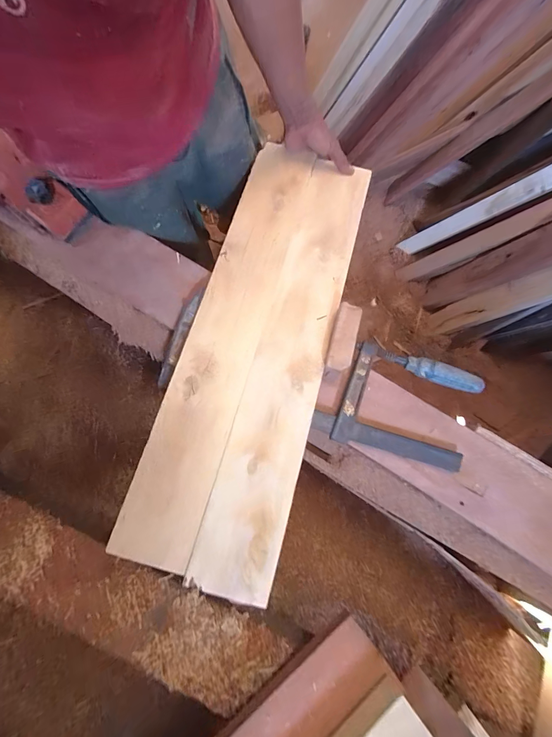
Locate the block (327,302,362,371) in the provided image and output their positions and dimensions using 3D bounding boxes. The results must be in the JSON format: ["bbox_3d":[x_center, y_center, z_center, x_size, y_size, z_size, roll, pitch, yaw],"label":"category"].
[{"bbox_3d":[0.104,-0.046,0.489,0.033,0.031,0.108,15,76,4],"label":"block"}]

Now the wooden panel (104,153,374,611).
[{"bbox_3d":[-0.027,-0.063,0.510,0.226,0.015,0.710,13,73,4],"label":"wooden panel"}]

